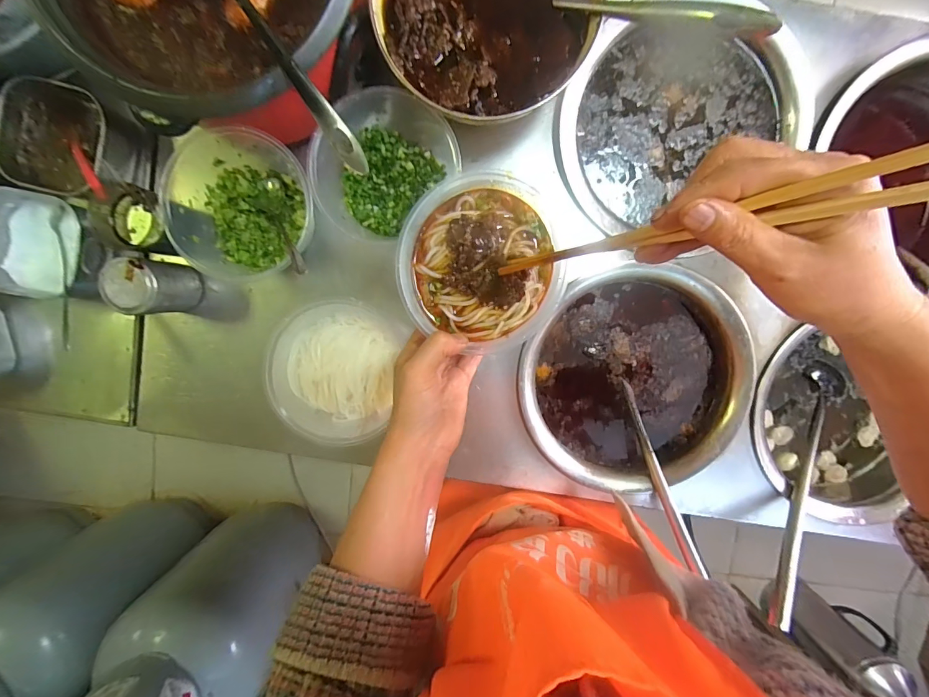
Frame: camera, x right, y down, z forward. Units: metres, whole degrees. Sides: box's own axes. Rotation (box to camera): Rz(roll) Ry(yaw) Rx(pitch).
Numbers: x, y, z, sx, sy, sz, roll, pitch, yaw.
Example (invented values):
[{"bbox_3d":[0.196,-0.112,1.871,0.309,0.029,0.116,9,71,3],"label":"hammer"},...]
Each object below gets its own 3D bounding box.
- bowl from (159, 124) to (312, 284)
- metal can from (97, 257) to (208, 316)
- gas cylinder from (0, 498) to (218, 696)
[{"bbox_3d":[-0.220,-0.140,0.426,0.141,0.083,0.134,0,95,-1],"label":"bowl"},{"bbox_3d":[-0.326,-0.063,0.430,0.055,0.081,0.052,0,95,-1],"label":"metal can"},{"bbox_3d":[-0.941,0.639,0.979,0.266,0.662,0.260,11,95,-1],"label":"gas cylinder"}]

